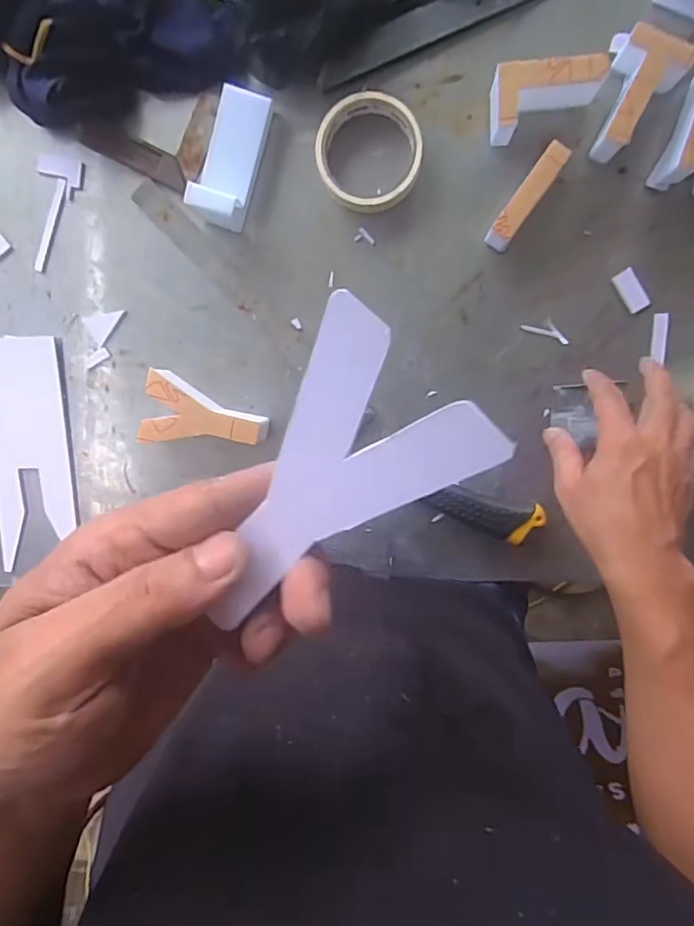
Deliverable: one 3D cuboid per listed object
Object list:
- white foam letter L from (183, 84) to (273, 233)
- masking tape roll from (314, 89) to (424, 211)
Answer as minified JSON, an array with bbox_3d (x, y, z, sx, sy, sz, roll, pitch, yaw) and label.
[{"bbox_3d":[-0.100,-0.264,0.499,0.044,0.057,0.107,19,100,1],"label":"white foam letter L"},{"bbox_3d":[0.019,-0.268,0.505,0.089,0.024,0.093,1,99,4],"label":"masking tape roll"}]

